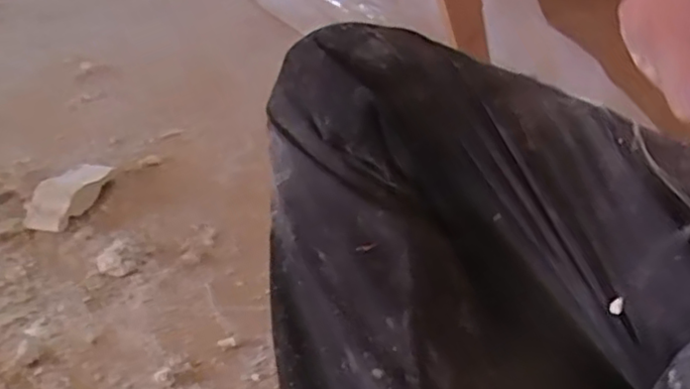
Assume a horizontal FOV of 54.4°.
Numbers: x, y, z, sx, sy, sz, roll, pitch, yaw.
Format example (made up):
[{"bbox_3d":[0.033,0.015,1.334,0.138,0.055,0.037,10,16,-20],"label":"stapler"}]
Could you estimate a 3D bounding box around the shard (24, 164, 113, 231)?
[{"bbox_3d":[-0.304,-0.002,0.728,0.062,0.026,0.100,6,40,8],"label":"shard"}]

